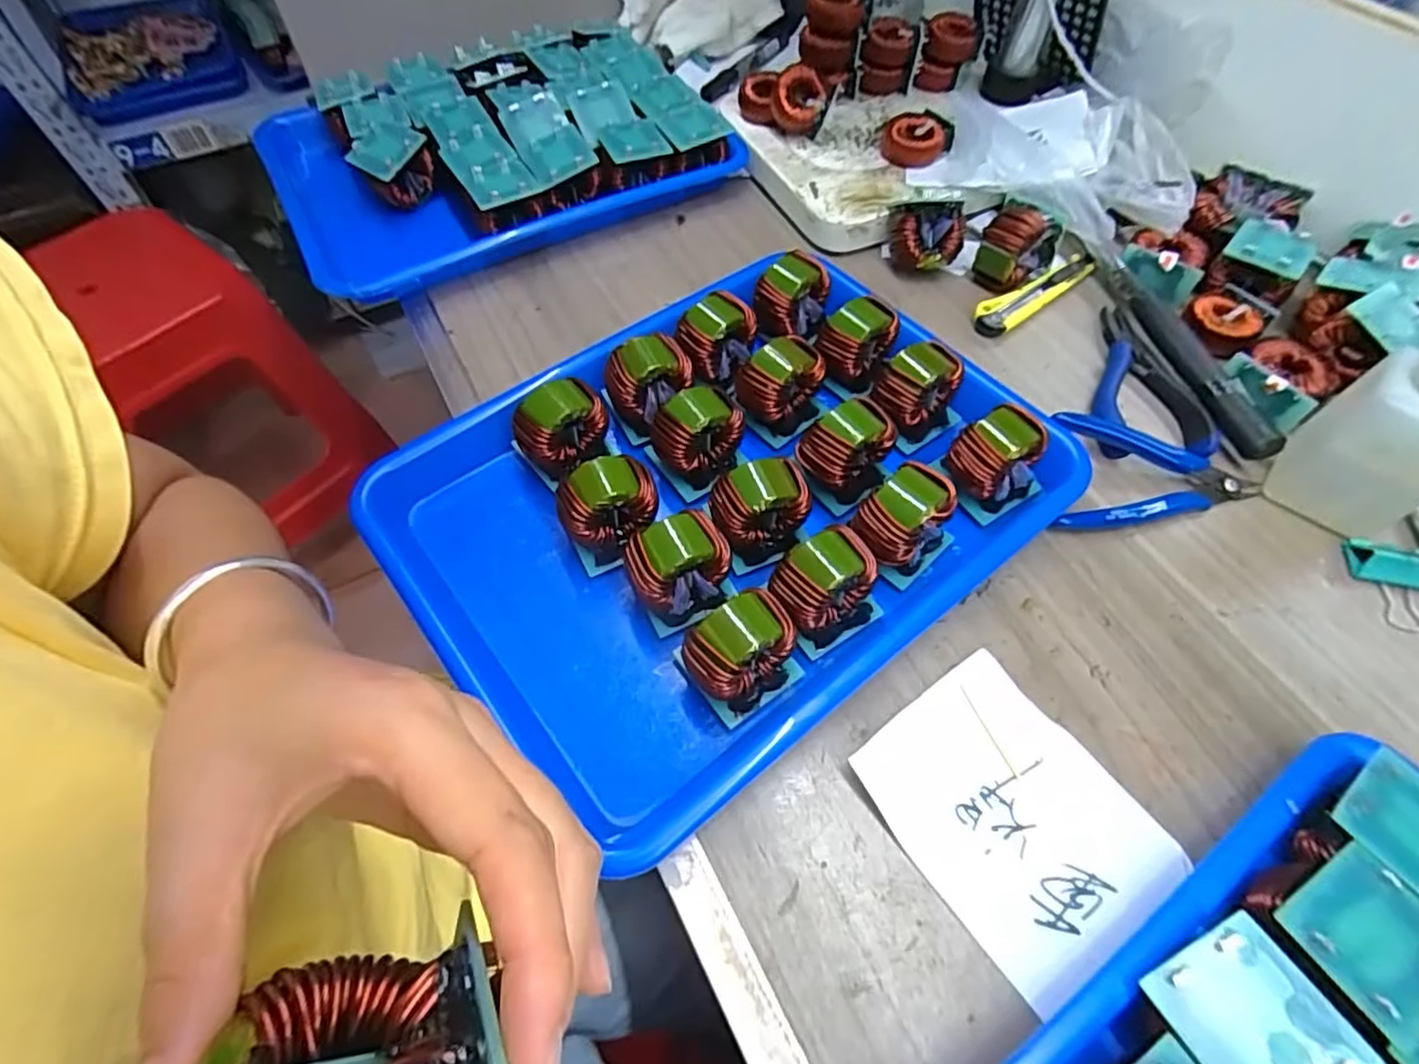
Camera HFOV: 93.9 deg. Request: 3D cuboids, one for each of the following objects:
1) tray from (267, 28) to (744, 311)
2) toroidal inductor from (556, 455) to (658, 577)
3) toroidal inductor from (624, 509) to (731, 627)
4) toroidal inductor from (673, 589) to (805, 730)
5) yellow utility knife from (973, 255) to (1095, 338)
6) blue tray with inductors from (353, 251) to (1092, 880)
[{"bbox_3d":[-0.169,-0.297,0.515,0.309,0.052,0.232,-28,62,-16],"label":"tray"},{"bbox_3d":[-0.050,-0.010,0.339,0.048,0.049,0.035,-28,62,-16],"label":"toroidal inductor"},{"bbox_3d":[-0.013,0.019,0.320,0.047,0.044,0.037,-24,61,-13],"label":"toroidal inductor"},{"bbox_3d":[0.016,0.055,0.297,0.050,0.044,0.040,-26,62,-15],"label":"toroidal inductor"},{"bbox_3d":[0.226,-0.165,0.458,0.112,0.008,0.024,-31,84,-19],"label":"yellow utility knife"},{"bbox_3d":[0.007,-0.025,0.352,0.320,0.052,0.243,-35,64,-19],"label":"blue tray with inductors"}]

